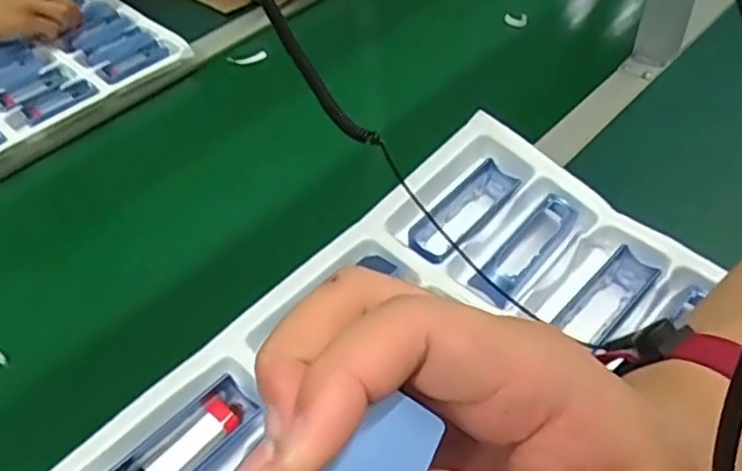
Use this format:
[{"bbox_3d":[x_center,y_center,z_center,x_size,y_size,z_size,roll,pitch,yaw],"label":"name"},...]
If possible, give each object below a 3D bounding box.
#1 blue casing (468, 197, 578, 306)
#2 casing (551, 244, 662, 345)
[{"bbox_3d":[0.092,0.008,0.400,0.024,0.017,0.087,31,57,28],"label":"blue casing"},{"bbox_3d":[0.137,0.038,0.391,0.067,0.020,0.027,-37,55,-25],"label":"casing"}]

